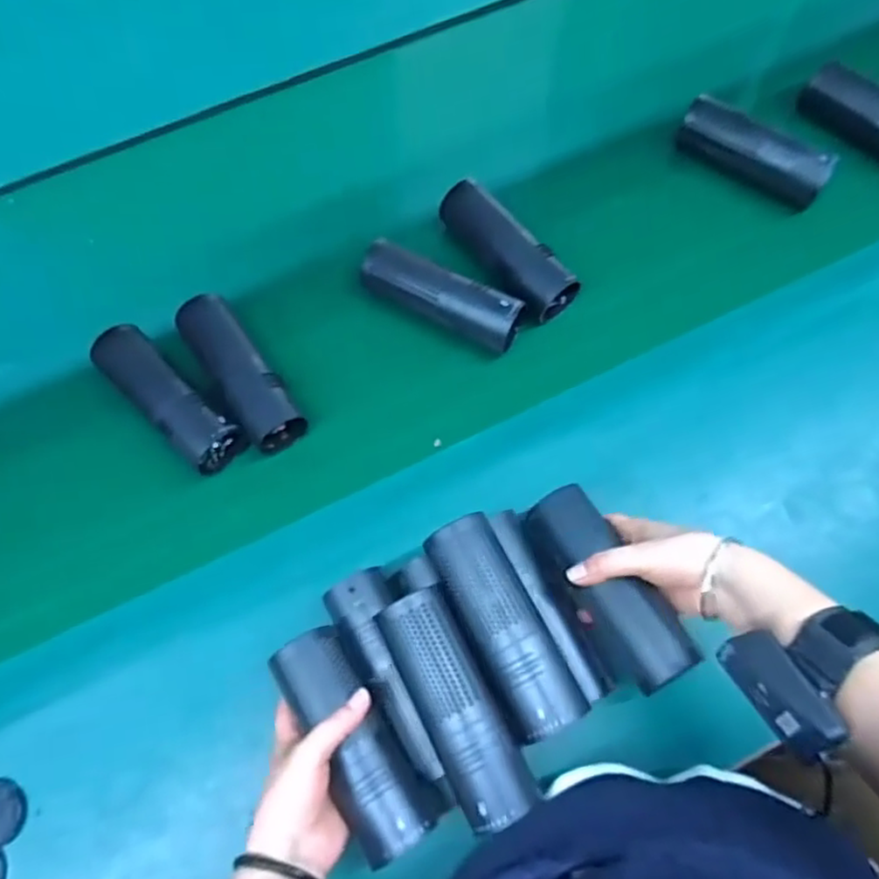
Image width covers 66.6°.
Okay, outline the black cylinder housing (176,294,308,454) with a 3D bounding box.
[{"bbox_3d":[-0.191,-0.068,0.634,0.051,0.045,0.174,-34,73,-11],"label":"black cylinder housing"}]

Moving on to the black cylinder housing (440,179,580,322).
[{"bbox_3d":[0.064,-0.192,0.680,0.058,0.041,0.169,-41,74,-13],"label":"black cylinder housing"}]

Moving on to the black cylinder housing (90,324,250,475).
[{"bbox_3d":[-0.257,-0.041,0.631,0.167,0.047,0.054,43,76,14],"label":"black cylinder housing"}]

